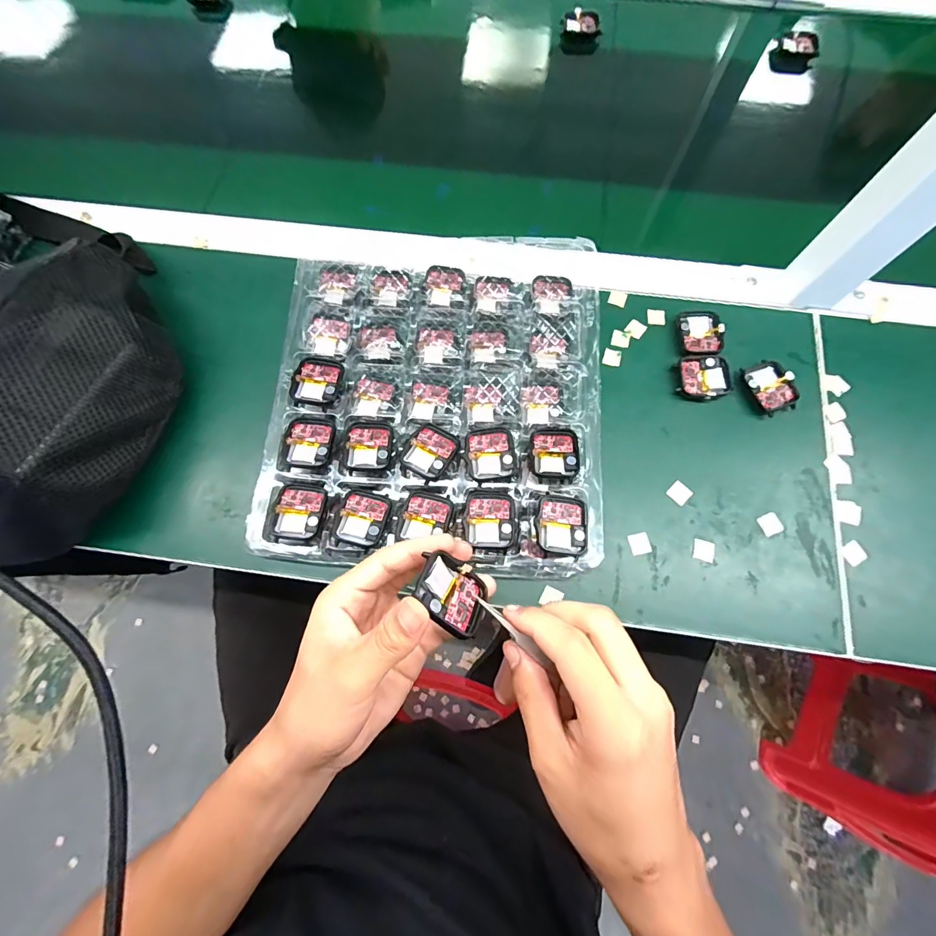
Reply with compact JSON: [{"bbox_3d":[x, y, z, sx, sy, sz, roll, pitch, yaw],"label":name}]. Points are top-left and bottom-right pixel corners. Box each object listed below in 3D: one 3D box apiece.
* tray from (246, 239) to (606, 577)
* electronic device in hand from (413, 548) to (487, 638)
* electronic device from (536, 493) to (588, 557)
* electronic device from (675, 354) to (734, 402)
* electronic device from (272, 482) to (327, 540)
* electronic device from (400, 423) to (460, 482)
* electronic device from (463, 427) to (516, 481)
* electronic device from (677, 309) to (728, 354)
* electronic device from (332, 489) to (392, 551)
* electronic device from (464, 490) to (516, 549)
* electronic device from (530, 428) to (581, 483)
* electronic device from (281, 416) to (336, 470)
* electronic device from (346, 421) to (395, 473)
[{"bbox_3d":[-0.025,-0.067,0.349,0.276,0.040,0.291,5,73,2],"label":"tray"},{"bbox_3d":[-0.008,0.071,0.237,0.044,0.006,0.036,44,44,-12],"label":"electronic device in hand"},{"bbox_3d":[0.070,0.042,0.313,0.036,0.007,0.044,4,73,2],"label":"electronic device"},{"bbox_3d":[0.210,-0.081,0.373,0.045,0.009,0.041,1,73,1],"label":"electronic device"},{"bbox_3d":[-0.129,0.033,0.323,0.035,0.004,0.042,6,73,3],"label":"electronic device"},{"bbox_3d":[-0.030,-0.013,0.336,0.035,0.005,0.043,27,75,8],"label":"electronic device"},{"bbox_3d":[0.018,-0.011,0.334,0.037,0.009,0.042,-4,73,-1],"label":"electronic device"},{"bbox_3d":[0.214,-0.125,0.388,0.037,0.010,0.048,4,73,2],"label":"electronic device"},{"bbox_3d":[-0.081,0.039,0.323,0.037,0.007,0.043,13,74,4],"label":"electronic device"},{"bbox_3d":[0.017,0.038,0.318,0.037,0.006,0.043,3,73,1],"label":"electronic device"},{"bbox_3d":[0.069,-0.012,0.332,0.037,0.007,0.045,3,73,2],"label":"electronic device"},{"bbox_3d":[-0.128,-0.020,0.338,0.037,0.004,0.042,9,74,3],"label":"electronic device"},{"bbox_3d":[-0.078,-0.018,0.340,0.036,0.005,0.042,2,73,1],"label":"electronic device"}]

